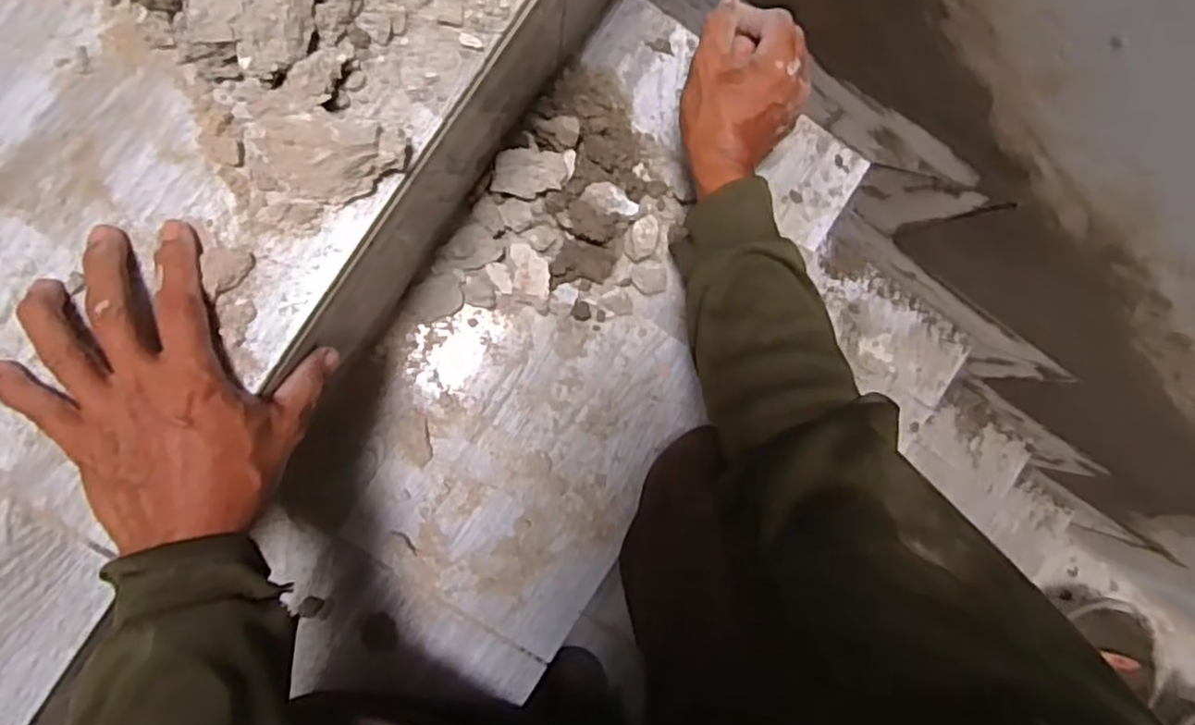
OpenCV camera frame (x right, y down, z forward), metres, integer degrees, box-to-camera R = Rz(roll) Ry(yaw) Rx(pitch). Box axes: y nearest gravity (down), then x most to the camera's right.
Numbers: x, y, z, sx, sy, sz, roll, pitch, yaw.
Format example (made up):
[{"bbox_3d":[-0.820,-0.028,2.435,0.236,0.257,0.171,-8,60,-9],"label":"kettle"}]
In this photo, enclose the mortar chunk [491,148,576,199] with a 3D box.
[{"bbox_3d":[-0.048,-0.145,0.541,0.063,0.013,0.034,-3,91,-7],"label":"mortar chunk"}]

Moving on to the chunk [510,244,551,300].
[{"bbox_3d":[-0.052,-0.070,0.552,0.028,0.028,0.042,-7,92,-7],"label":"chunk"}]

